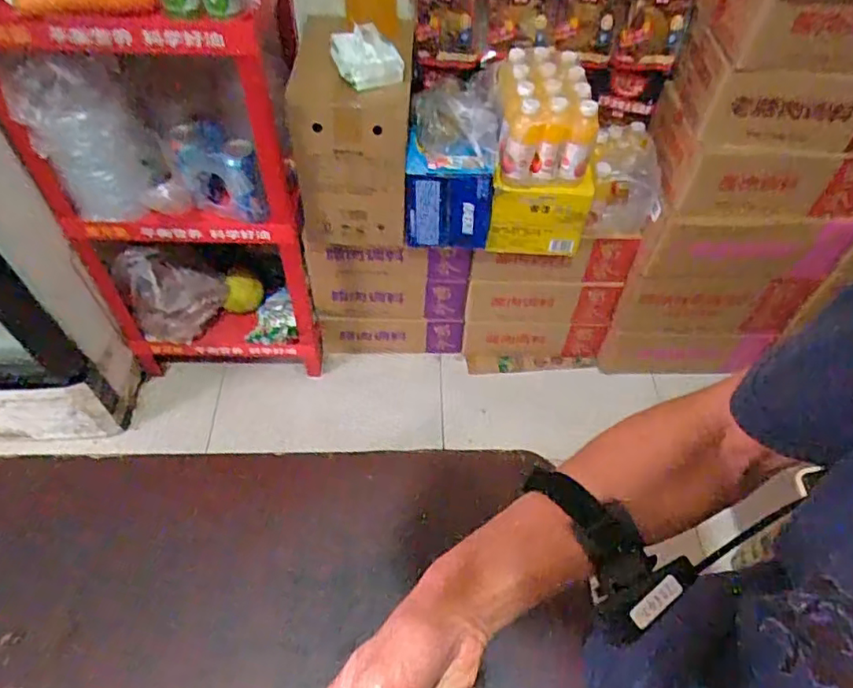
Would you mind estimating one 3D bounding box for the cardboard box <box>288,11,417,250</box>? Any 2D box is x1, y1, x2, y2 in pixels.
[{"bbox_3d":[-0.142,-0.430,1.243,0.215,0.430,0.245,2,53,-1],"label":"cardboard box"}]

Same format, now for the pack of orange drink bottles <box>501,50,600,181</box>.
[{"bbox_3d":[0.224,-0.447,1.178,0.180,0.153,0.192,1,53,-2],"label":"pack of orange drink bottles"}]

